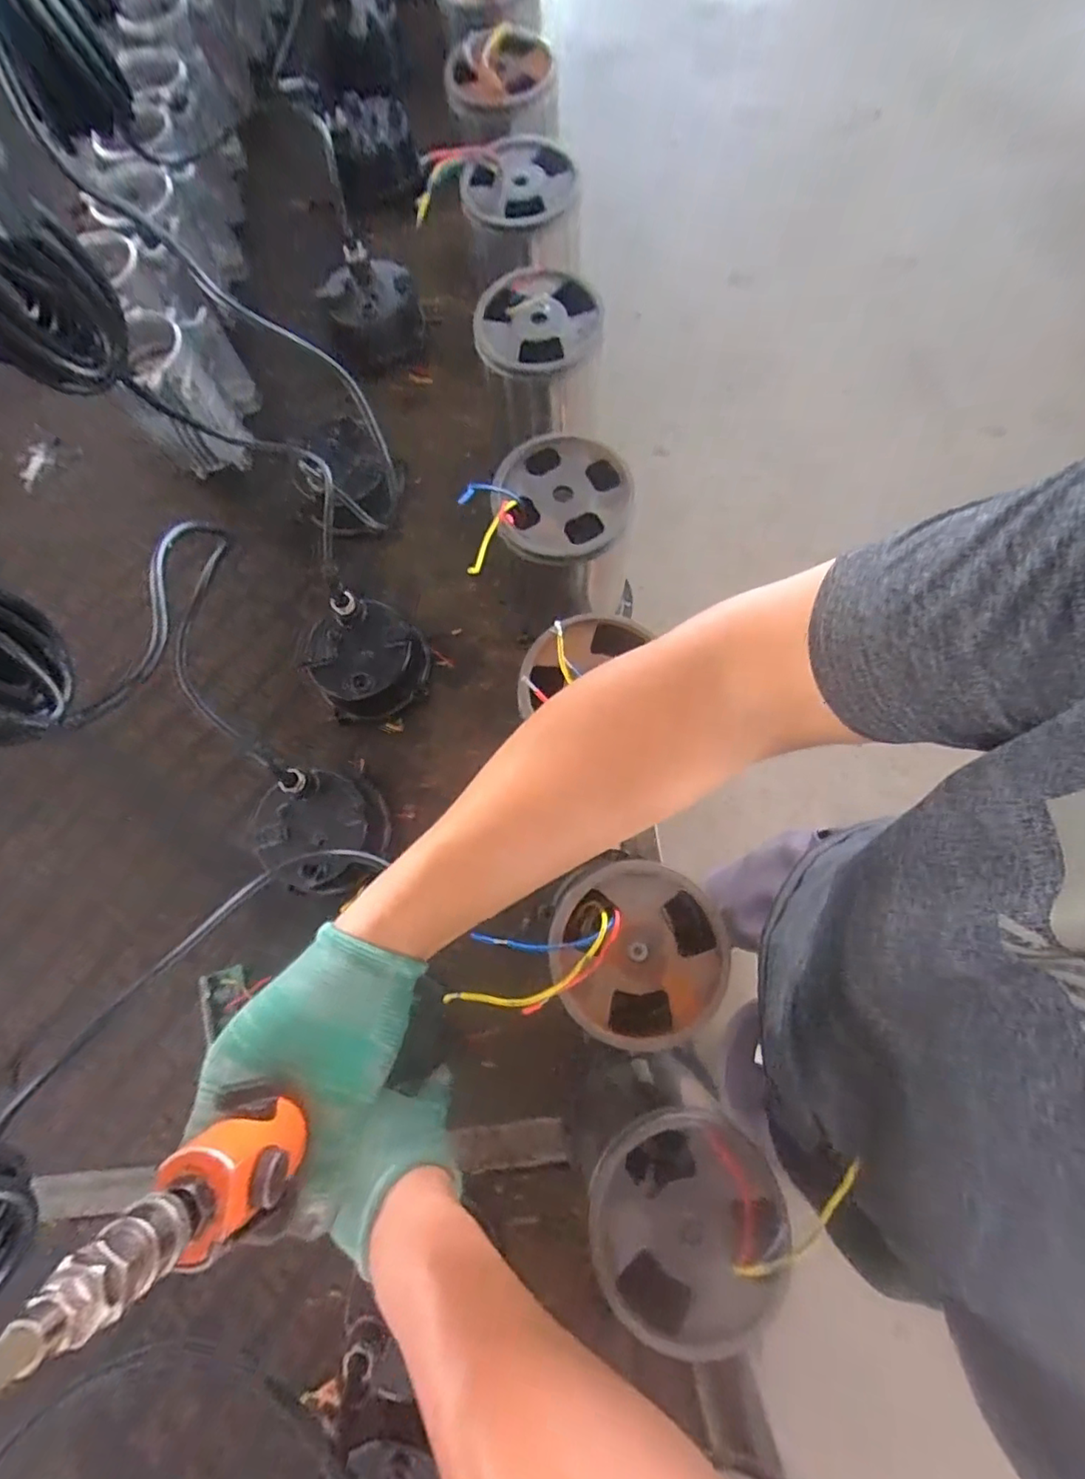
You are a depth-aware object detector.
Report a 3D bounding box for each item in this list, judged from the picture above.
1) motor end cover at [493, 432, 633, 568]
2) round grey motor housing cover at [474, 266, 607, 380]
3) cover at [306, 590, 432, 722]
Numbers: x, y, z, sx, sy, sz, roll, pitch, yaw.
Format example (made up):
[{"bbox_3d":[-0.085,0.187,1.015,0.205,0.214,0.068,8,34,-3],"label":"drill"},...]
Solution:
[{"bbox_3d":[0.017,-0.203,0.477,0.110,0.021,0.110,4,76,2],"label":"motor end cover"},{"bbox_3d":[-0.007,-0.382,0.522,0.102,0.029,0.106,0,75,1],"label":"round grey motor housing cover"},{"bbox_3d":[-0.185,-0.083,0.612,0.121,0.076,0.115,-25,76,-5],"label":"cover"}]

